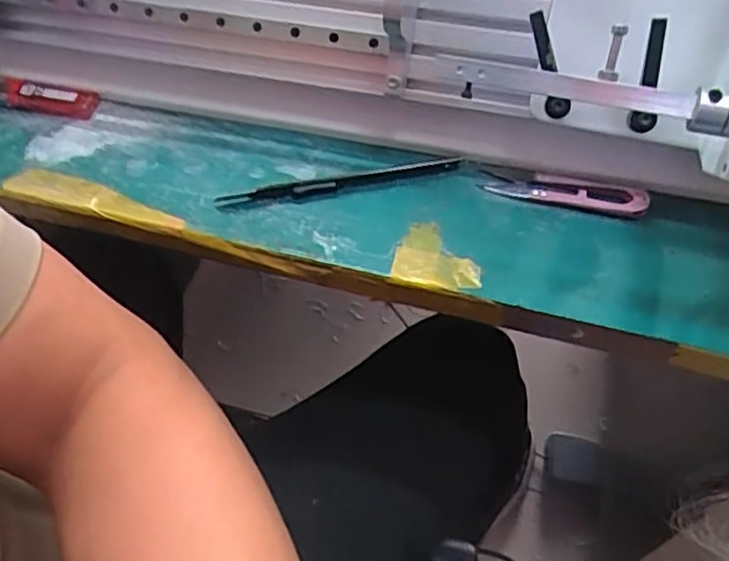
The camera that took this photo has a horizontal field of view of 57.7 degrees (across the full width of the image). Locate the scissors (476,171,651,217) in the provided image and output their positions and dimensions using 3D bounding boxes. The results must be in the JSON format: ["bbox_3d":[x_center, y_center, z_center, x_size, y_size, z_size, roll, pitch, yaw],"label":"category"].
[{"bbox_3d":[0.126,-0.056,0.418,0.101,0.012,0.018,12,59,11],"label":"scissors"}]

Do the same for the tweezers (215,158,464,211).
[{"bbox_3d":[-0.016,-0.064,0.432,0.160,0.009,0.015,-13,57,-4],"label":"tweezers"}]

